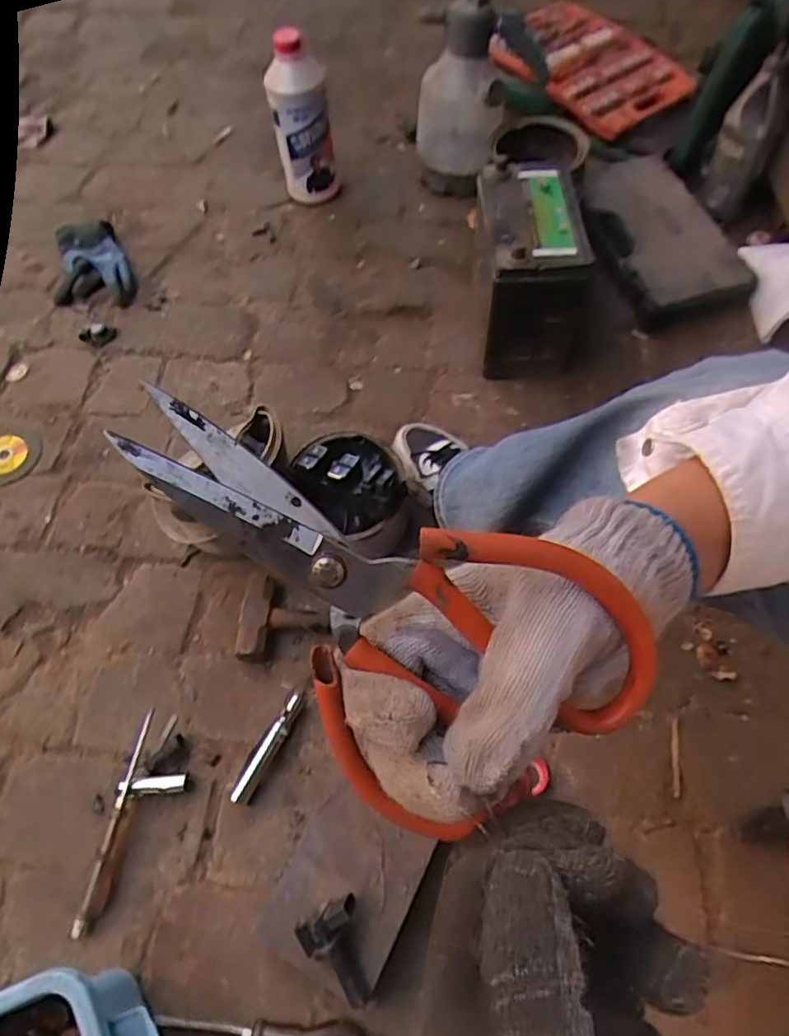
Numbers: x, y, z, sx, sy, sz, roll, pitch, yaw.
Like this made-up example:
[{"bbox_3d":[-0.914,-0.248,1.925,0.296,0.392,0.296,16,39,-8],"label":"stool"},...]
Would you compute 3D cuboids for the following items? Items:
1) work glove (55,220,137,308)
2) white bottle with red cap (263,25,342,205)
[{"bbox_3d":[-0.463,-0.392,0.970,0.118,0.039,0.153,-7,62,-2],"label":"work glove"},{"bbox_3d":[-0.131,-0.565,0.901,0.084,0.222,0.064,-12,63,-5],"label":"white bottle with red cap"}]

